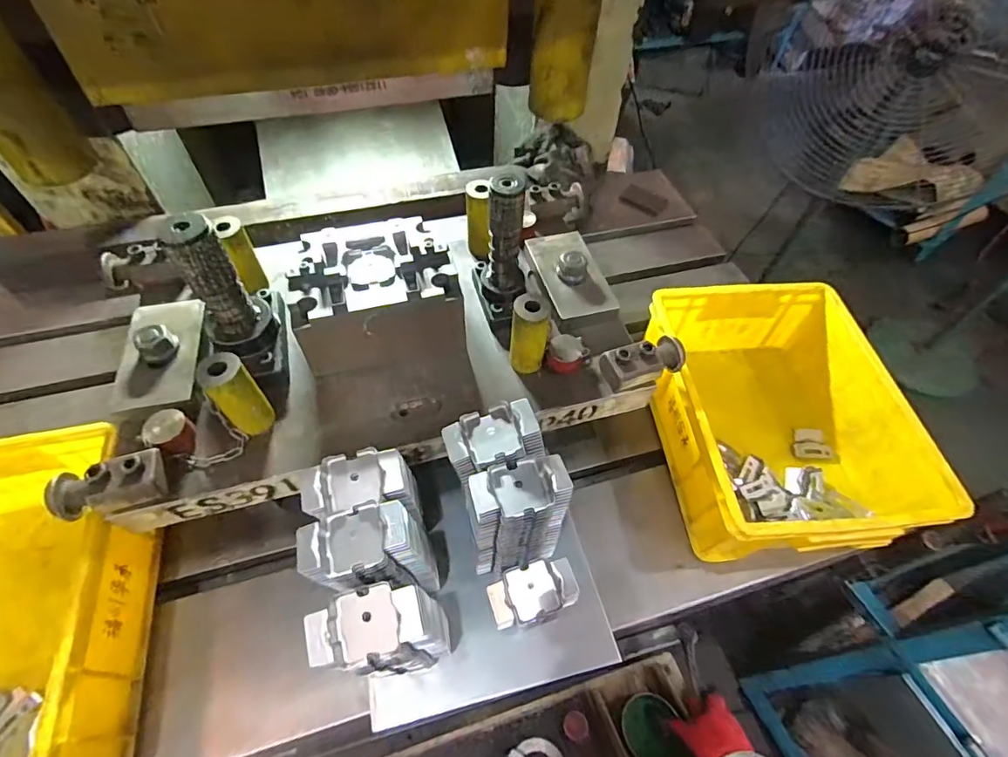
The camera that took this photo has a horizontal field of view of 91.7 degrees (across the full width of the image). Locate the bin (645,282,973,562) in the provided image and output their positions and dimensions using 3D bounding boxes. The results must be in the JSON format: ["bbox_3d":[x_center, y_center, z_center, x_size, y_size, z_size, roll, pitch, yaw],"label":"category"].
[{"bbox_3d":[0.347,0.056,0.645,0.273,0.158,0.341,-5,55,-6],"label":"bin"}]

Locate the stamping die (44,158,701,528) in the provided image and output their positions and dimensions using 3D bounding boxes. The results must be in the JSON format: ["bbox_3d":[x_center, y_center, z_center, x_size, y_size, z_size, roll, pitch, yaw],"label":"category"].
[{"bbox_3d":[-0.142,-0.089,0.552,0.633,0.196,0.319,-13,56,-11],"label":"stamping die"}]

